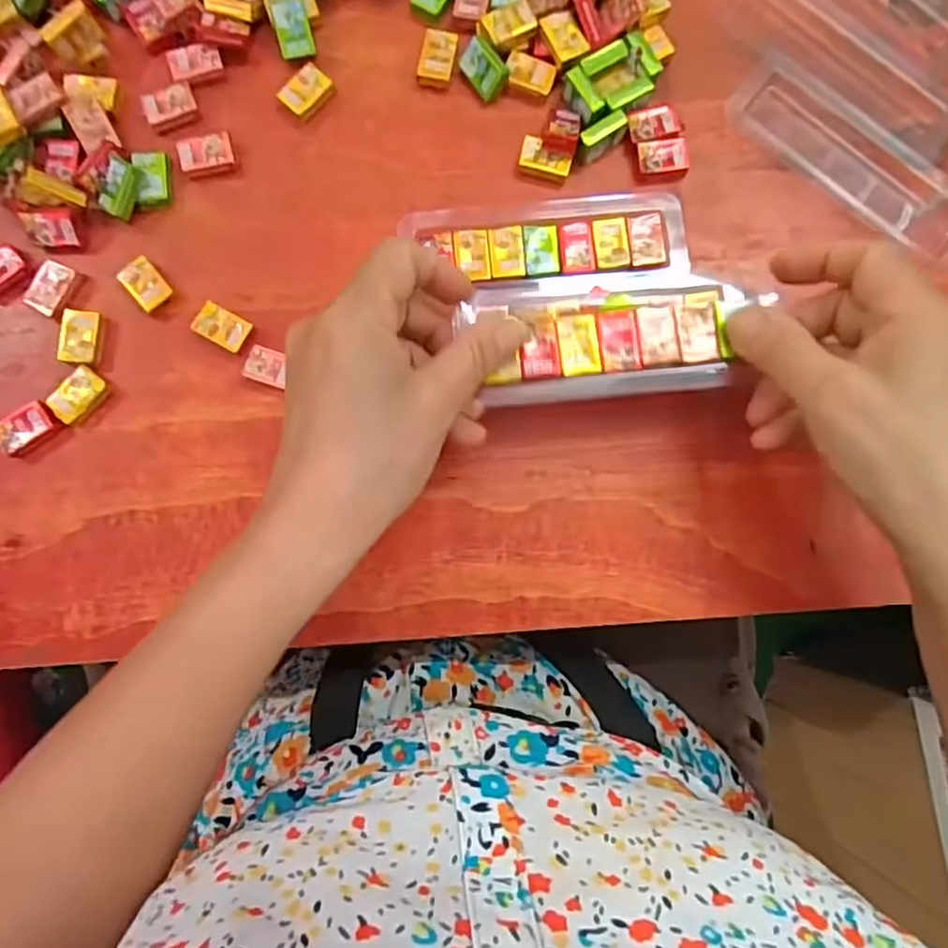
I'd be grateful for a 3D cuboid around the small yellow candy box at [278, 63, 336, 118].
[{"bbox_3d":[-0.084,-0.191,0.327,0.017,0.009,0.025,45,86,3],"label":"small yellow candy box"}]

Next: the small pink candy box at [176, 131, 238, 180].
[{"bbox_3d":[-0.132,-0.157,0.323,0.026,0.009,0.017,-18,86,-2],"label":"small pink candy box"}]

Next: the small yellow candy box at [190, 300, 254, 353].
[{"bbox_3d":[-0.121,-0.071,0.314,0.025,0.005,0.017,27,85,2],"label":"small yellow candy box"}]

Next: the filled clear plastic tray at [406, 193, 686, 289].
[{"bbox_3d":[0.035,-0.114,0.322,0.134,0.011,0.047,-4,85,-1],"label":"filled clear plastic tray"}]

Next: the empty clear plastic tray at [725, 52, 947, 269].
[{"bbox_3d":[0.197,-0.161,0.332,0.139,0.006,0.048,36,86,2],"label":"empty clear plastic tray"}]

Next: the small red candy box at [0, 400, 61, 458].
[{"bbox_3d":[-0.211,-0.021,0.309,0.027,0.010,0.018,-35,86,-3],"label":"small red candy box"}]

